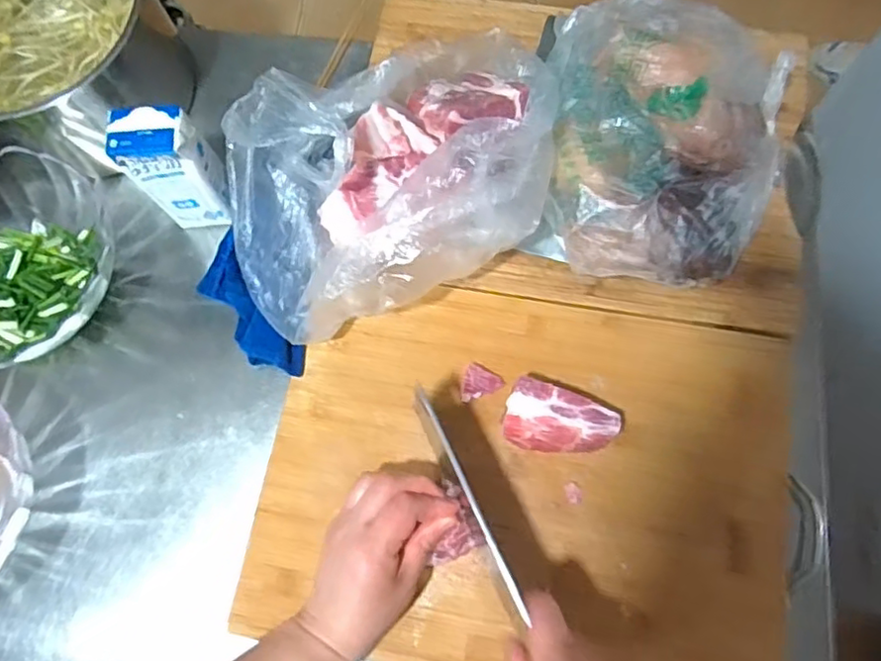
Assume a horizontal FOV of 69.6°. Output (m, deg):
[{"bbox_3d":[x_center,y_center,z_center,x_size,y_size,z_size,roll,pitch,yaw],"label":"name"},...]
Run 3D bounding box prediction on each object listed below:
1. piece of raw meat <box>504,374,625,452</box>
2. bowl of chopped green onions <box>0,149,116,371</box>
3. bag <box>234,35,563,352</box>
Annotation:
[{"bbox_3d":[0.088,0.071,0.477,0.079,0.033,0.047,21,75,8],"label":"piece of raw meat"},{"bbox_3d":[-0.374,-0.064,0.557,0.198,0.078,0.198,0,73,2],"label":"bowl of chopped green onions"},{"bbox_3d":[-0.035,-0.122,0.502,0.283,0.112,0.197,-26,74,-6],"label":"bag"}]

